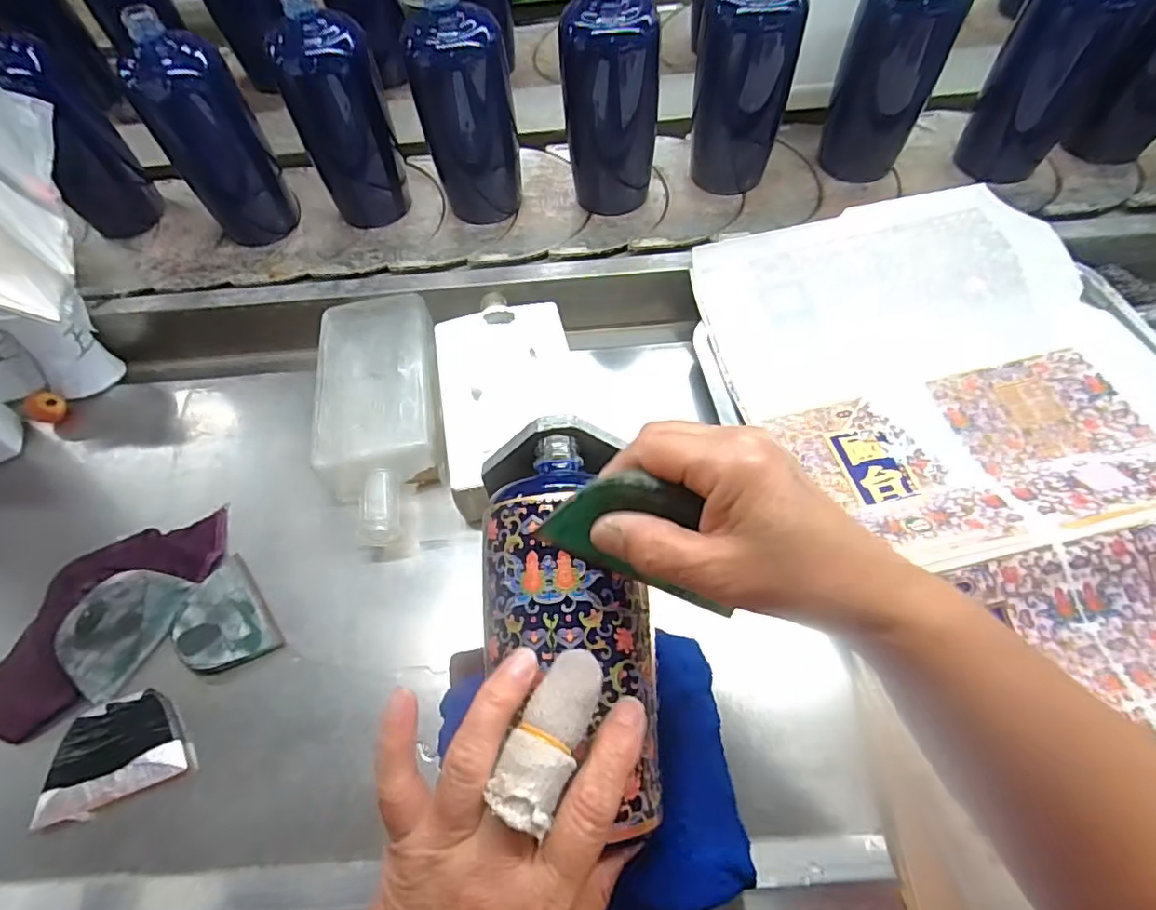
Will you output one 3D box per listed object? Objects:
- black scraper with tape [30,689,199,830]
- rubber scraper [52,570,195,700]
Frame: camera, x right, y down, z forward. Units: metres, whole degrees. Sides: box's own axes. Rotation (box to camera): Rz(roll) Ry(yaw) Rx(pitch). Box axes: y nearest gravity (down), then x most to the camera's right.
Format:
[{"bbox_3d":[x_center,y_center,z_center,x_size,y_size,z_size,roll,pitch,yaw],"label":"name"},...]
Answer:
[{"bbox_3d":[-0.287,0.184,0.365,0.084,0.010,0.060,-25,61,-10],"label":"black scraper with tape"},{"bbox_3d":[-0.309,0.114,0.398,0.055,0.007,0.083,37,62,-9],"label":"rubber scraper"}]

